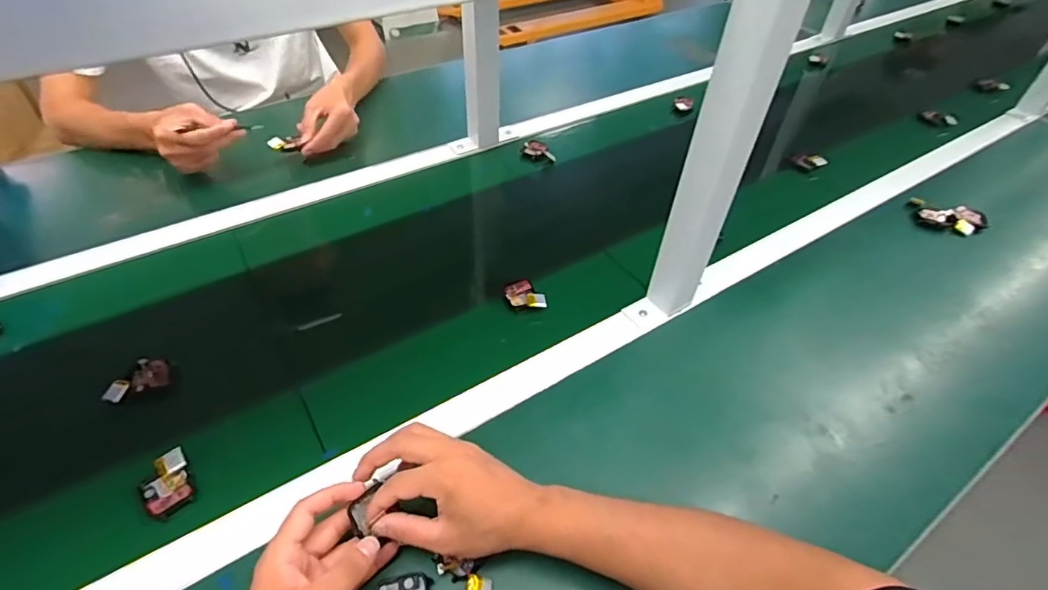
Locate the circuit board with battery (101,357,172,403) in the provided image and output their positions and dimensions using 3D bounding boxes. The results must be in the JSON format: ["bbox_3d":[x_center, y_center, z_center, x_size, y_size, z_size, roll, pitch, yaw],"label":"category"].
[{"bbox_3d":[-0.392,0.086,0.527,0.057,0.015,0.034,-29,54,-27],"label":"circuit board with battery"}]

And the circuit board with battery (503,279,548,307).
[{"bbox_3d":[0.000,0.001,0.625,0.035,0.016,0.054,-25,53,-24],"label":"circuit board with battery"}]

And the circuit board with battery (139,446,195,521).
[{"bbox_3d":[-0.311,0.166,0.453,0.040,0.014,0.051,-32,56,-29],"label":"circuit board with battery"}]

